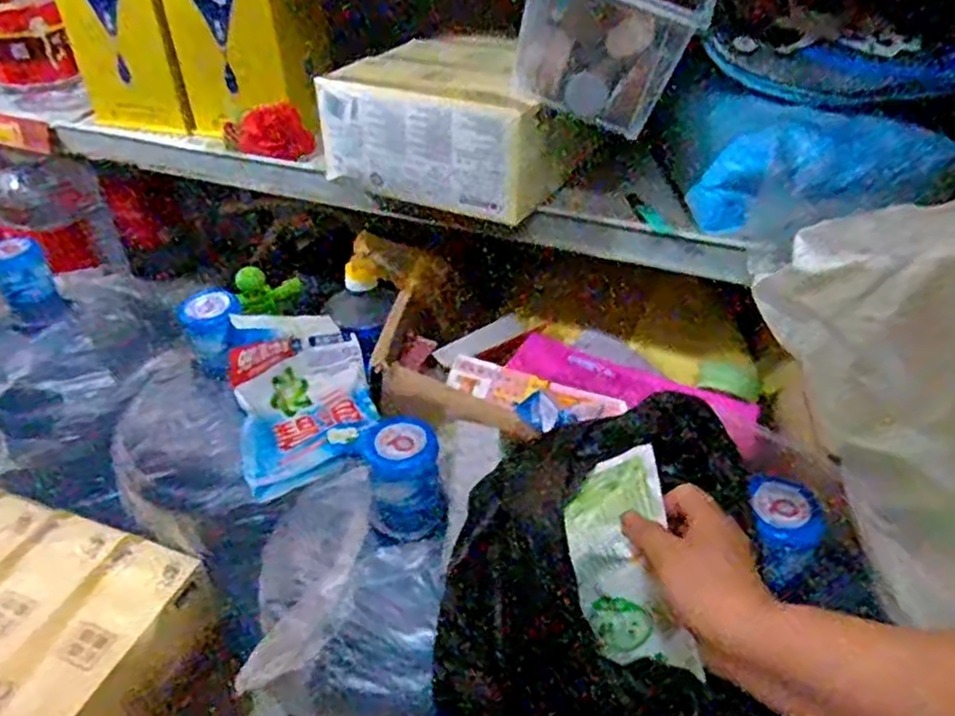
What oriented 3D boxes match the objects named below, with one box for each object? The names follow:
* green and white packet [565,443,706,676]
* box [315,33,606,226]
[{"bbox_3d":[0.100,0.139,0.500,0.071,0.015,0.143,-16,78,21],"label":"green and white packet"},{"bbox_3d":[-0.018,-0.248,0.767,0.239,0.114,0.169,16,42,20],"label":"box"}]

